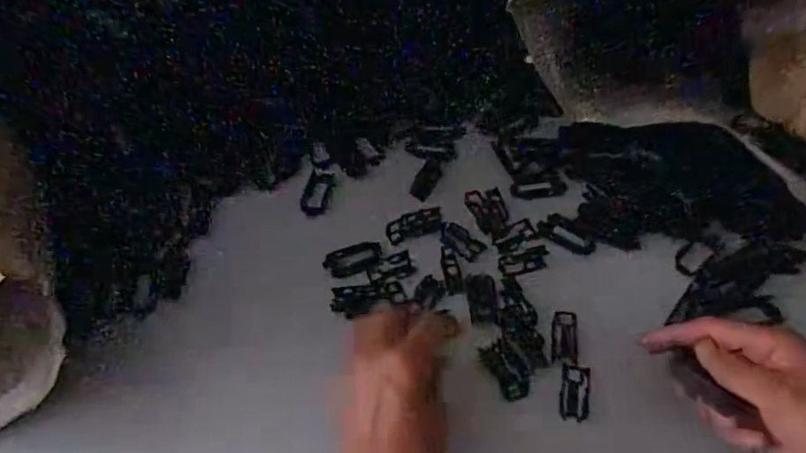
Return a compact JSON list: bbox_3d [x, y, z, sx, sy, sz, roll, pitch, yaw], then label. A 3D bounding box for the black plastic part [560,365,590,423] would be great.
[{"bbox_3d":[0.121,0.117,0.395,0.019,0.004,0.038,8,54,11],"label":"black plastic part"}]

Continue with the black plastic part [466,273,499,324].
[{"bbox_3d":[0.063,0.056,0.445,0.023,0.004,0.045,-3,53,2],"label":"black plastic part"}]

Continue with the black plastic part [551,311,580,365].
[{"bbox_3d":[0.120,0.082,0.416,0.019,0.004,0.042,4,53,8],"label":"black plastic part"}]

